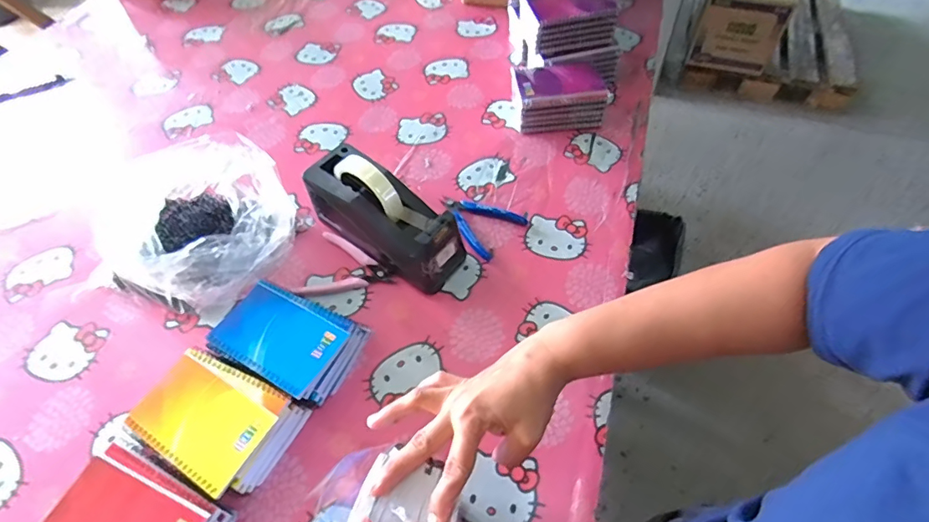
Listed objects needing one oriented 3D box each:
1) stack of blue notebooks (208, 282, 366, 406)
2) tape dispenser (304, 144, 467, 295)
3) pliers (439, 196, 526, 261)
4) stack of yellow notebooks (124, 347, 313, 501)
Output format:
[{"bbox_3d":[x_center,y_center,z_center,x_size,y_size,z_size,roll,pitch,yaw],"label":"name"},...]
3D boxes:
[{"bbox_3d":[-0.193,0.087,0.537,0.140,0.052,0.107,23,58,17],"label":"stack of blue notebooks"},{"bbox_3d":[-0.098,-0.059,0.595,0.202,0.120,0.082,29,60,20],"label":"tape dispenser"},{"bbox_3d":[0.015,-0.059,0.656,0.115,0.013,0.082,37,63,24],"label":"pliers"},{"bbox_3d":[-0.246,0.161,0.485,0.134,0.053,0.105,22,58,17],"label":"stack of yellow notebooks"}]

